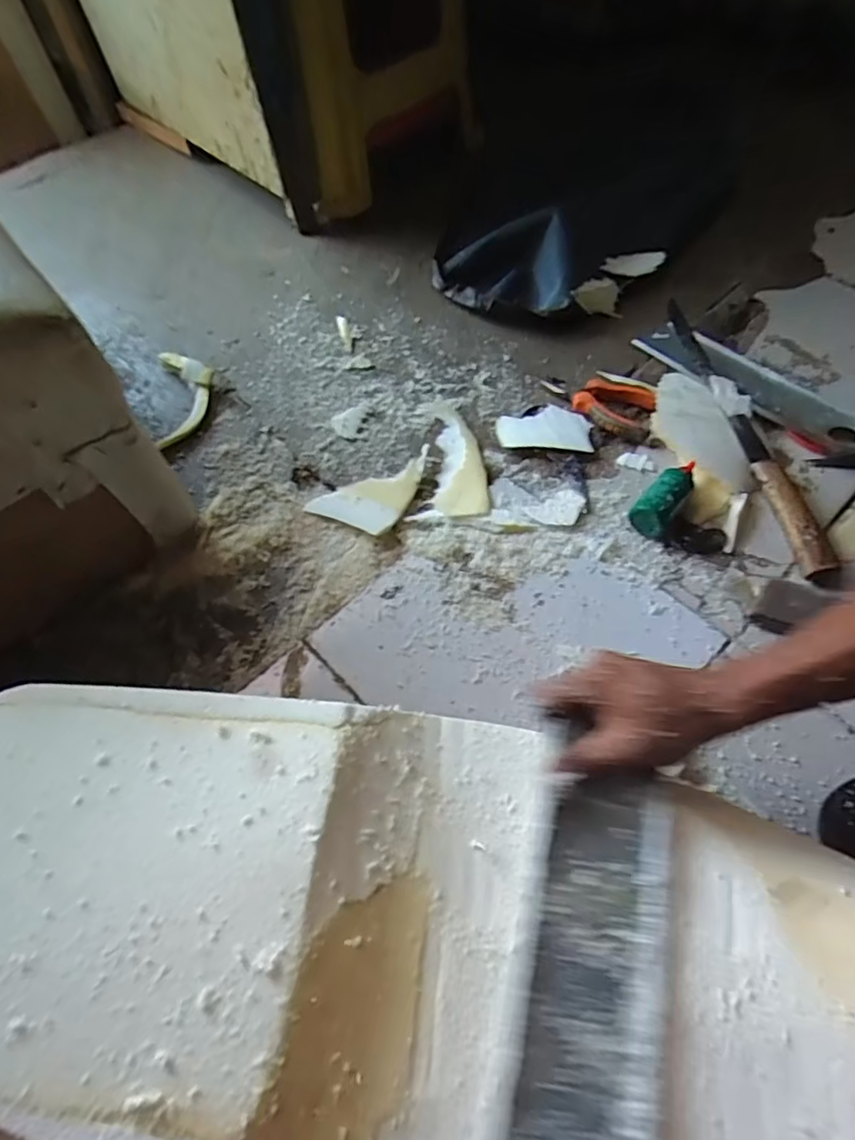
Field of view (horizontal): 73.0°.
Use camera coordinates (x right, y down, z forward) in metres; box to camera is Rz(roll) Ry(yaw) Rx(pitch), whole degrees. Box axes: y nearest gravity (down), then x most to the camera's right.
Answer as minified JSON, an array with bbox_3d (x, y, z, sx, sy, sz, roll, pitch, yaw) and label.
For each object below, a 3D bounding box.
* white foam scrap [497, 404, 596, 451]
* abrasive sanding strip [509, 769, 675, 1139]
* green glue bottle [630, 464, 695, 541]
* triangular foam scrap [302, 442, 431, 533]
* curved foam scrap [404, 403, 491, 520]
[{"bbox_3d":[0.145,-0.177,0.714,0.112,0.015,0.074,4,60,4],"label":"white foam scrap"},{"bbox_3d":[0.098,0.234,0.328,0.073,0.009,0.233,12,61,11],"label":"abrasive sanding strip"},{"bbox_3d":[0.258,-0.081,0.622,0.042,0.041,0.102,33,66,19],"label":"green glue bottle"},{"bbox_3d":[-0.065,-0.101,0.673,0.103,0.013,0.124,20,62,13],"label":"triangular foam scrap"},{"bbox_3d":[0.038,-0.137,0.686,0.086,0.019,0.179,9,60,7],"label":"curved foam scrap"}]

